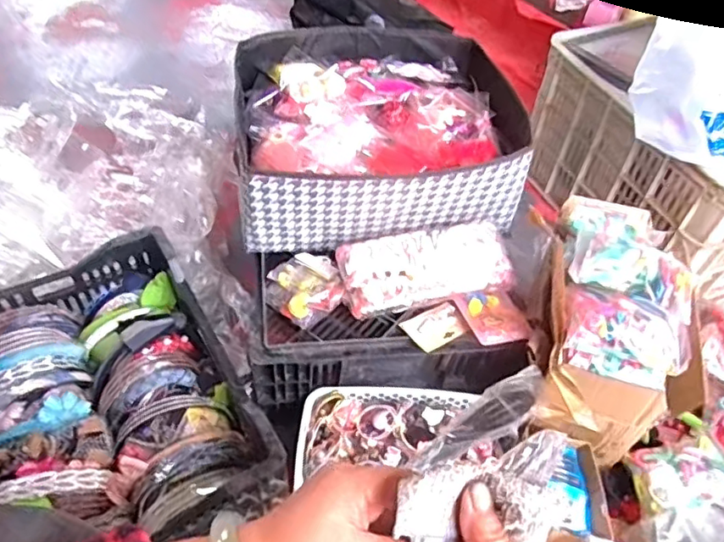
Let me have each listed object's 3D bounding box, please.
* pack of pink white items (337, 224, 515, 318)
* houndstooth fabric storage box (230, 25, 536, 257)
[{"bbox_3d":[0.087,-0.009,0.798,0.237,0.056,0.104,-9,51,-12],"label":"pack of pink white items"},{"bbox_3d":[0.018,-0.220,0.902,0.399,0.136,0.380,-2,50,-7],"label":"houndstooth fabric storage box"}]

